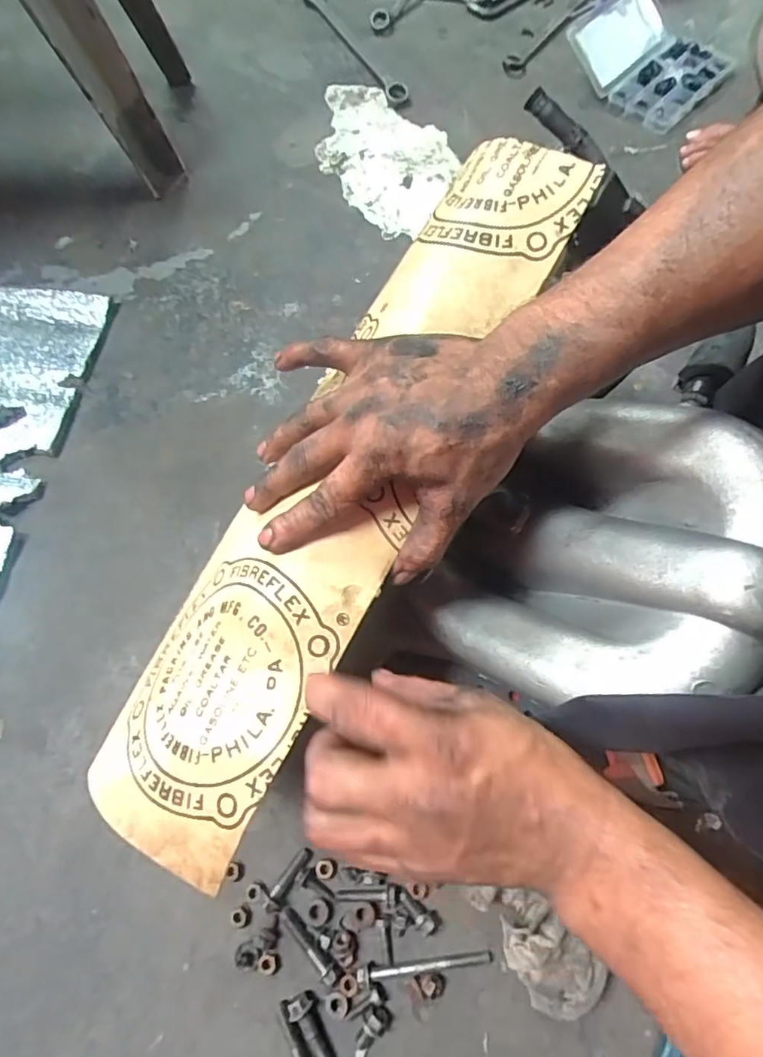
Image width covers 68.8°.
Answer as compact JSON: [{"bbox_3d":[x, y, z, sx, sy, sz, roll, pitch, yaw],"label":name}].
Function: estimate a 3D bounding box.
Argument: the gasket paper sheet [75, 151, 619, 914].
[{"bbox_3d":[-0.030,-0.033,0.331,0.122,0.026,0.453,26,84,25],"label":"gasket paper sheet"}]

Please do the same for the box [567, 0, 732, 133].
[{"bbox_3d":[0.366,-0.648,0.761,0.191,0.067,0.183,41,75,17],"label":"box"}]

